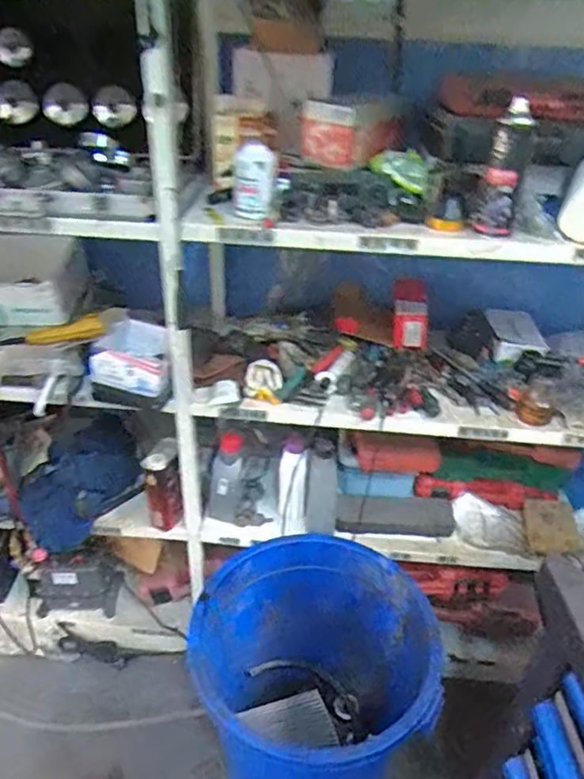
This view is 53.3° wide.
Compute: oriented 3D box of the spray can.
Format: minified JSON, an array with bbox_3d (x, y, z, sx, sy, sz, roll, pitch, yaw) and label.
[{"bbox_3d":[0.344,-0.354,0.945,0.060,0.202,0.061,13,34,16],"label":"spray can"}]

